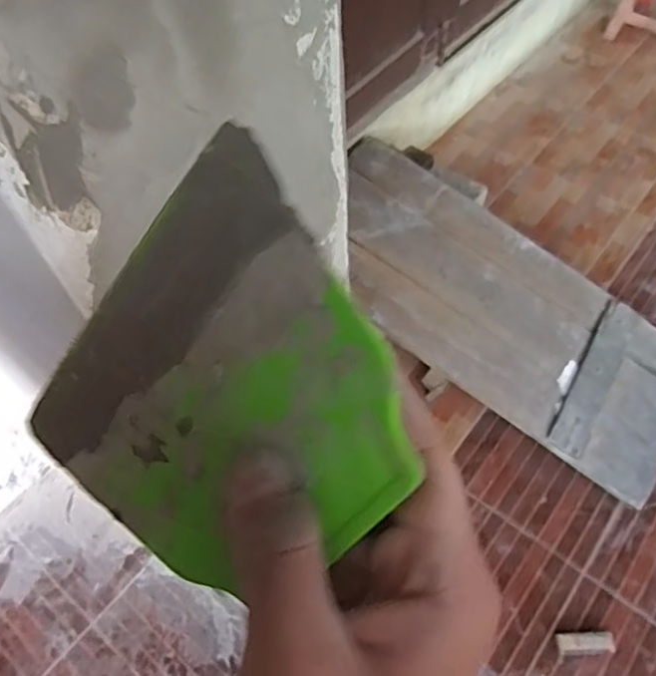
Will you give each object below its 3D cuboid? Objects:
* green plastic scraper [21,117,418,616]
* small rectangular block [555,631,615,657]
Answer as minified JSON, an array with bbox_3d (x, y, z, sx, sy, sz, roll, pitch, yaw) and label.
[{"bbox_3d":[-0.032,0.019,0.175,0.103,0.004,0.119,47,114,14],"label":"green plastic scraper"},{"bbox_3d":[0.547,0.648,1.269,0.108,0.019,0.043,-3,57,3],"label":"small rectangular block"}]

